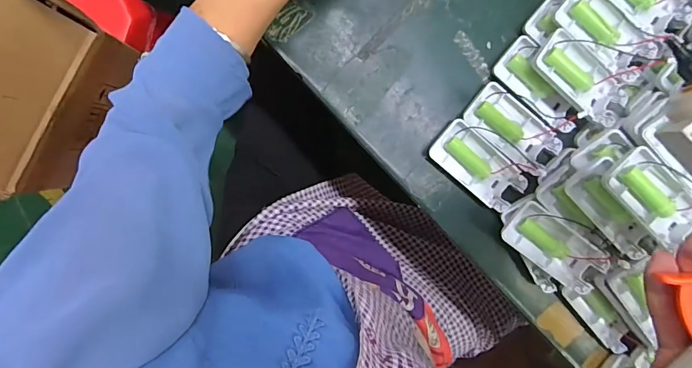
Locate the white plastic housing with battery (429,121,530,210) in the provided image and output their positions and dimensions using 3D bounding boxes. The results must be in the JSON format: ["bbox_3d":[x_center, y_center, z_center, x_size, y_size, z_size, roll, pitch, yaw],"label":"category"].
[{"bbox_3d":[0.125,-0.017,0.387,0.092,0.020,0.044,41,91,-7],"label":"white plastic housing with battery"}]

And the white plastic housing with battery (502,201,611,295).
[{"bbox_3d":[0.194,0.056,0.378,0.092,0.025,0.050,37,99,1],"label":"white plastic housing with battery"}]

